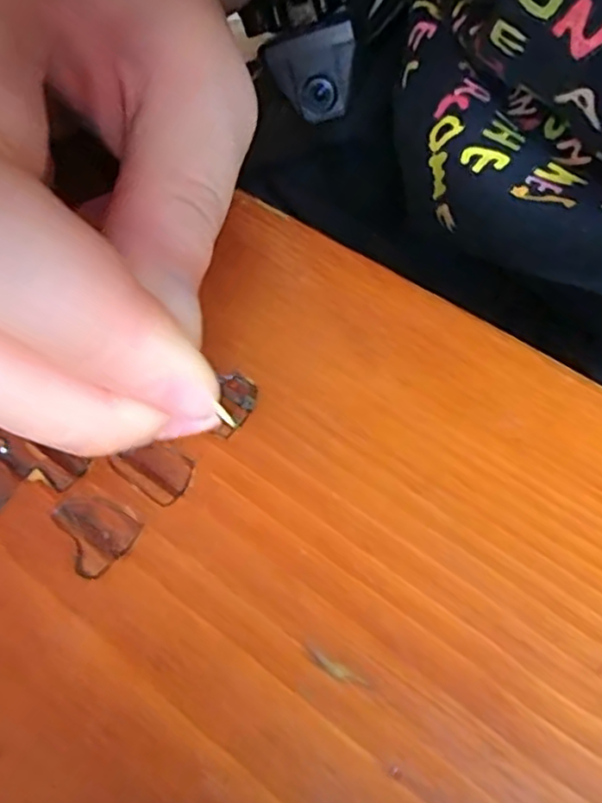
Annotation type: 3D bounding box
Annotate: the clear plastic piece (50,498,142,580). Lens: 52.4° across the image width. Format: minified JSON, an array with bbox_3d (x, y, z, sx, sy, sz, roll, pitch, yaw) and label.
[{"bbox_3d":[-0.034,0.020,0.102,0.012,0.004,0.014,-32,67,-18],"label":"clear plastic piece"}]

